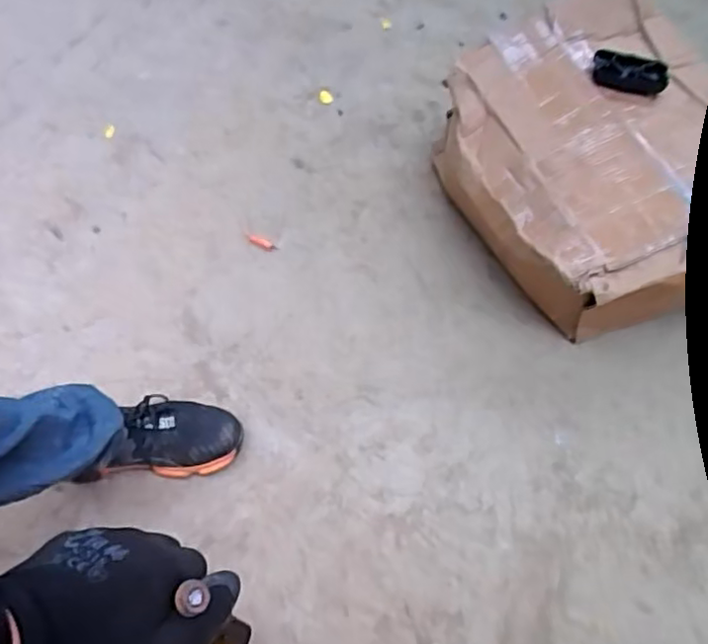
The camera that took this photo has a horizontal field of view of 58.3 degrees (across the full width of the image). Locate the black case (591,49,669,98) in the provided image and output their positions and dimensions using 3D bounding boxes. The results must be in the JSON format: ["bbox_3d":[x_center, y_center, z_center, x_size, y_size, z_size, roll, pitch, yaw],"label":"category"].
[{"bbox_3d":[0.413,-0.370,0.946,0.109,0.030,0.050,11,65,10],"label":"black case"}]

